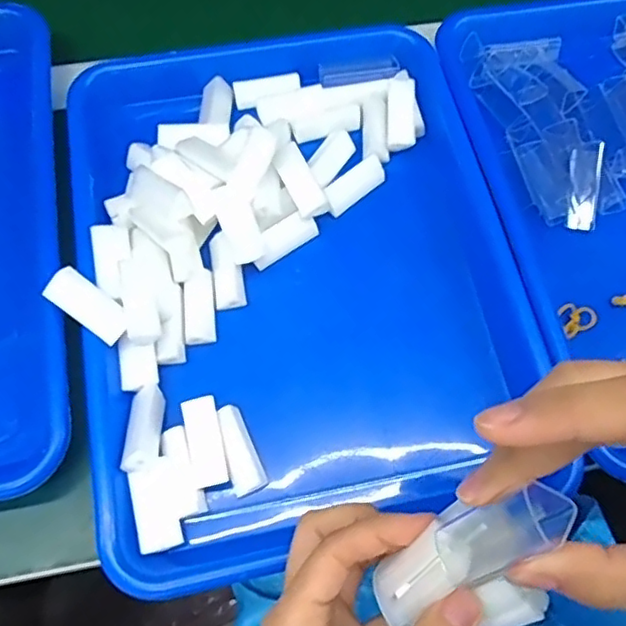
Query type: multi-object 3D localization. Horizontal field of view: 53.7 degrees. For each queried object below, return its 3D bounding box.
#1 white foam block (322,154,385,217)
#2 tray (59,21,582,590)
[{"bbox_3d":[0.027,-0.083,0.400,0.046,0.013,0.016,-38,70,-18],"label":"white foam block"},{"bbox_3d":[-0.012,-0.037,0.367,0.250,0.040,0.330,-11,68,-6],"label":"tray"}]

